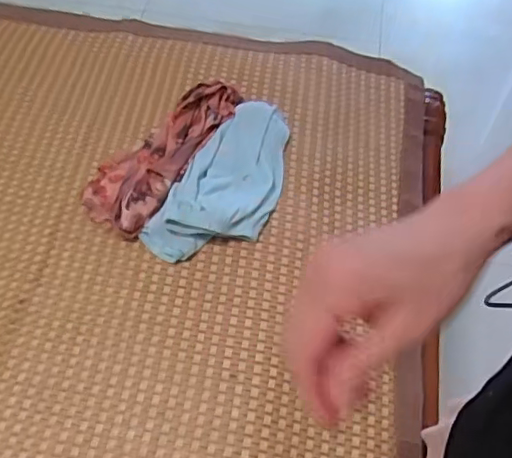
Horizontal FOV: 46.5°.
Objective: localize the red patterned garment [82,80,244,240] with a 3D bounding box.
[{"bbox_3d":[-0.140,-0.122,0.871,0.118,0.069,0.287,26,59,15],"label":"red patterned garment"}]

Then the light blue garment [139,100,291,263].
[{"bbox_3d":[-0.030,-0.068,0.852,0.129,0.048,0.290,26,59,15],"label":"light blue garment"}]

